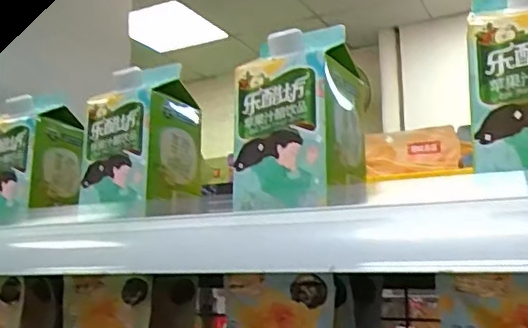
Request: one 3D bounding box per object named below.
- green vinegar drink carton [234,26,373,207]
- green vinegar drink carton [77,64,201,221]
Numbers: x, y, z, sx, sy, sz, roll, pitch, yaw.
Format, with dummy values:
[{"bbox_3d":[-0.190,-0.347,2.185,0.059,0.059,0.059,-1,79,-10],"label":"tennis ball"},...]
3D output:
[{"bbox_3d":[0.026,-0.028,0.430,0.078,0.121,0.062,-7,-12,33],"label":"green vinegar drink carton"},{"bbox_3d":[-0.105,-0.015,0.518,0.075,0.122,0.071,-6,-12,28],"label":"green vinegar drink carton"}]

